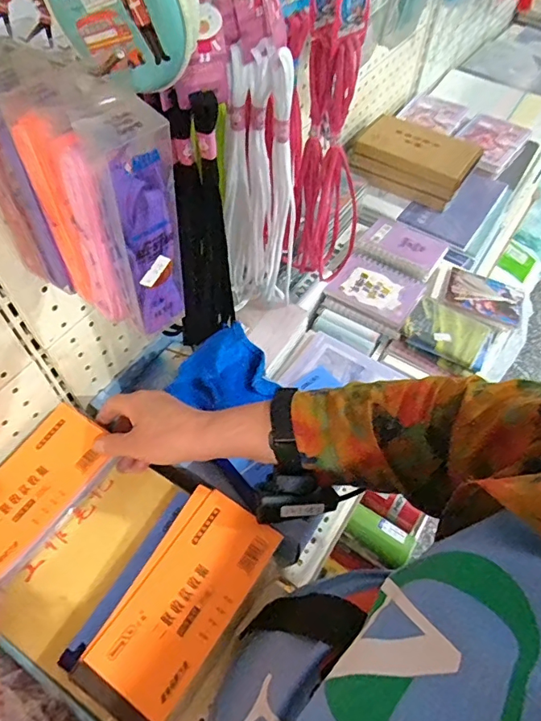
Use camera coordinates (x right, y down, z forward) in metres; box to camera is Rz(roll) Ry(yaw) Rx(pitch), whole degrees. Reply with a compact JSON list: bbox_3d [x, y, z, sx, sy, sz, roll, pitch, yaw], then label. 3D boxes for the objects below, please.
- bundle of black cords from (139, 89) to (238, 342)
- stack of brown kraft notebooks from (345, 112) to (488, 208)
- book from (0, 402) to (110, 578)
[{"bbox_3d":[-0.068,-0.104,0.428,0.063,0.257,0.017,-6,56,-5],"label":"bundle of black cords"},{"bbox_3d":[0.238,-0.332,0.812,0.190,0.074,0.106,28,60,17],"label":"stack of brown kraft notebooks"},{"bbox_3d":[-0.228,0.121,0.452,0.079,0.013,0.171,26,59,16],"label":"book"}]

